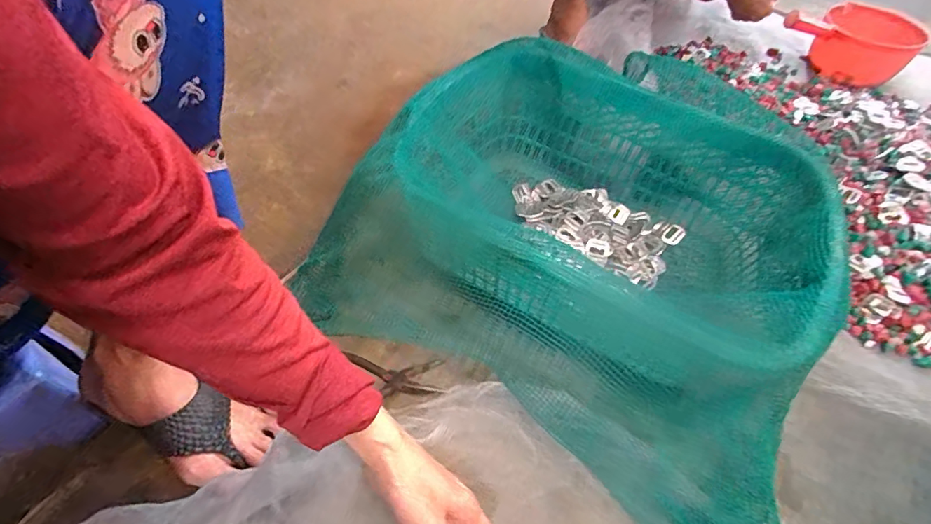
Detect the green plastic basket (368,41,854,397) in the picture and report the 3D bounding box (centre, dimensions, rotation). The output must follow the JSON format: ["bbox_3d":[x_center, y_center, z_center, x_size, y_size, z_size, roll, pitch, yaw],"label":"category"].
[{"bbox_3d":[0.161,-0.082,0.583,0.450,0.159,0.364,24,53,13],"label":"green plastic basket"}]

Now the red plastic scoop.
[{"bbox_3d":[0.795,-0.469,0.991,0.244,0.109,0.194,28,54,16],"label":"red plastic scoop"}]

